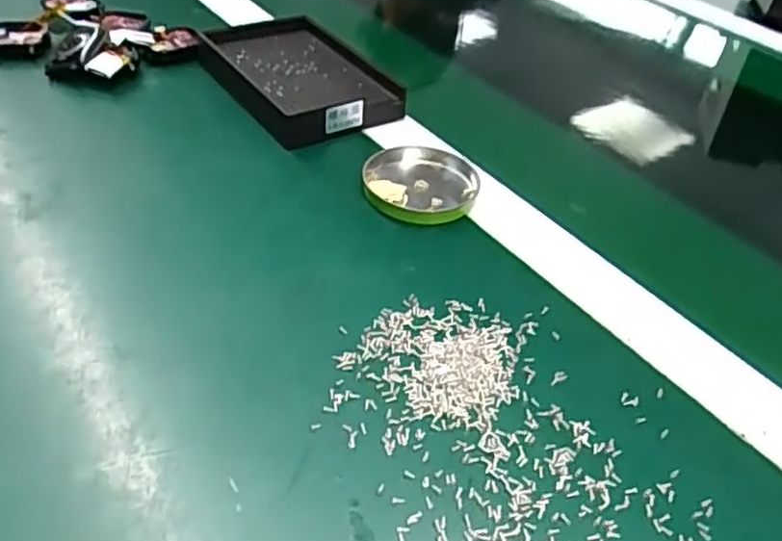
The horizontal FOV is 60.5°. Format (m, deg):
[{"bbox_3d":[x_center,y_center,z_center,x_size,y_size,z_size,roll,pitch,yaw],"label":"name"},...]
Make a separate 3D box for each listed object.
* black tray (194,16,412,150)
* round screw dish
[{"bbox_3d":[-0.065,-0.137,0.460,0.096,0.021,0.132,-22,48,-28],"label":"black tray"},{"bbox_3d":[0.018,-0.051,0.388,0.063,0.008,0.064,4,41,-3],"label":"round screw dish"}]

